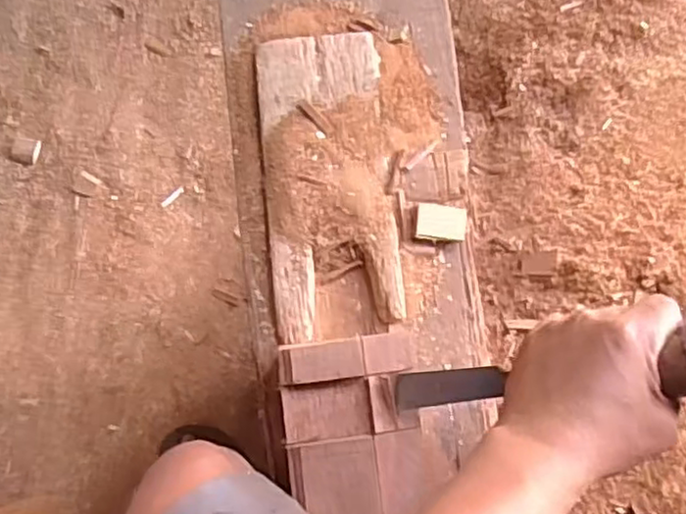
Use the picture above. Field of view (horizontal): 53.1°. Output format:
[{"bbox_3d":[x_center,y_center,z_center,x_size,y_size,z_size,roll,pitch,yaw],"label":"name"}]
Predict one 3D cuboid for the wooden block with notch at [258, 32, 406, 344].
[{"bbox_3d":[-0.012,-0.064,0.579,0.105,0.023,0.252,-5,84,3],"label":"wooden block with notch"}]

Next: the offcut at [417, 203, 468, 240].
[{"bbox_3d":[0.082,-0.028,0.572,0.042,0.004,0.029,6,83,-11],"label":"offcut"}]

